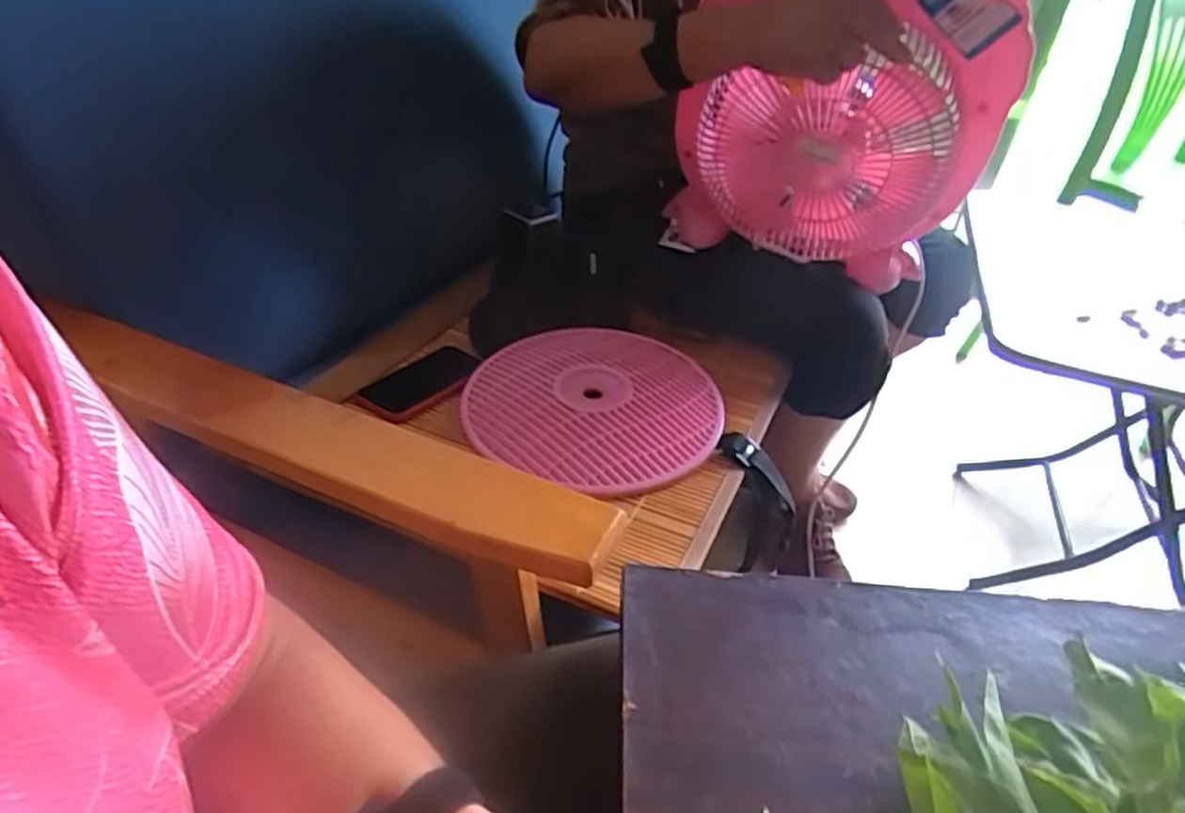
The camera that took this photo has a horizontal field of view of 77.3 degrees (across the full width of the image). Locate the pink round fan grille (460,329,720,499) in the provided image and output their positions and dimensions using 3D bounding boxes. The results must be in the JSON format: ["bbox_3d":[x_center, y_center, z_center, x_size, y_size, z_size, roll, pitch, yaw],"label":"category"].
[{"bbox_3d":[0.004,-0.009,0.771,0.255,0.025,0.254,4,35,-3],"label":"pink round fan grille"}]

